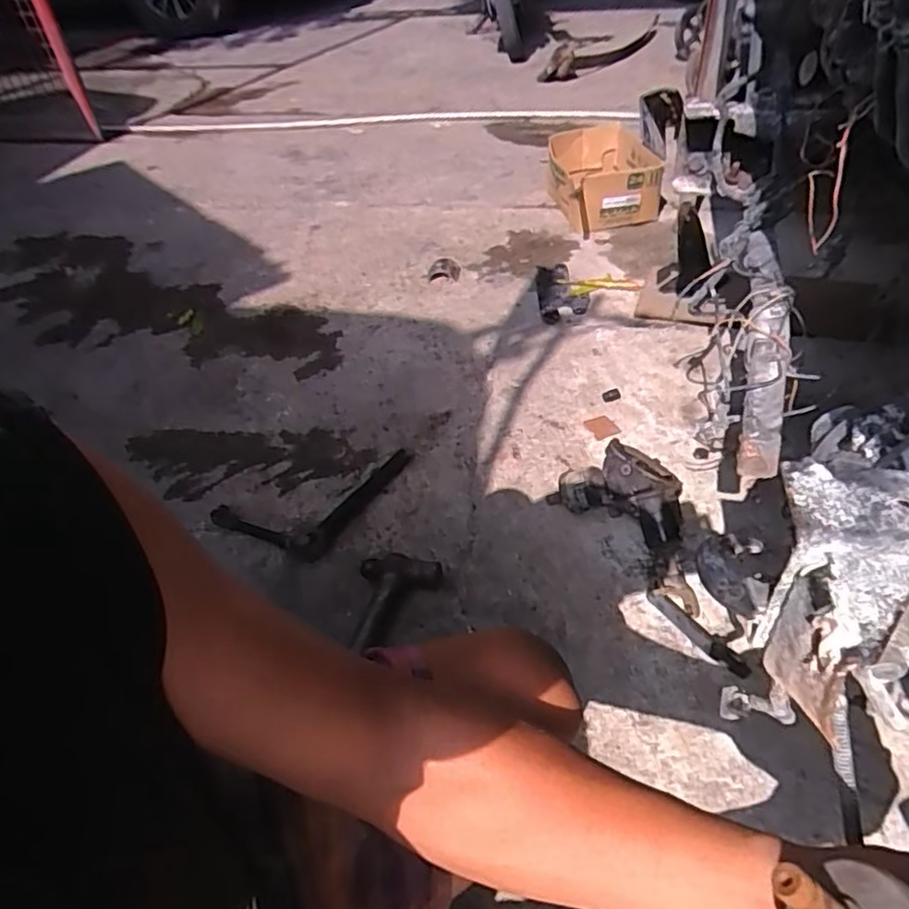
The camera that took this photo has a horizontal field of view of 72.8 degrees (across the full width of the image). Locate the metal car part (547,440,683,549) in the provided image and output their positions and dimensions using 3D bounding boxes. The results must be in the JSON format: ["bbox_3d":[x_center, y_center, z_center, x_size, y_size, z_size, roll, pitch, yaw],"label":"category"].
[{"bbox_3d":[0.232,0.056,0.874,0.199,0.136,0.084,30,53,30],"label":"metal car part"}]

